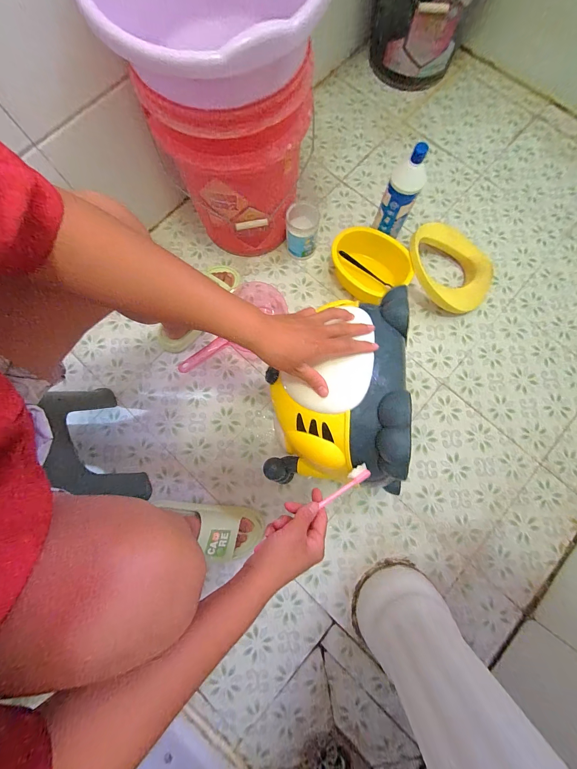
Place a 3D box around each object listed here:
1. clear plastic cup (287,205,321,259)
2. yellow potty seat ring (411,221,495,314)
[{"bbox_3d":[0.036,-0.403,0.751,0.082,0.128,0.076,0,80,0],"label":"clear plastic cup"},{"bbox_3d":[0.418,-0.305,0.736,0.239,0.071,0.174,40,82,6],"label":"yellow potty seat ring"}]

